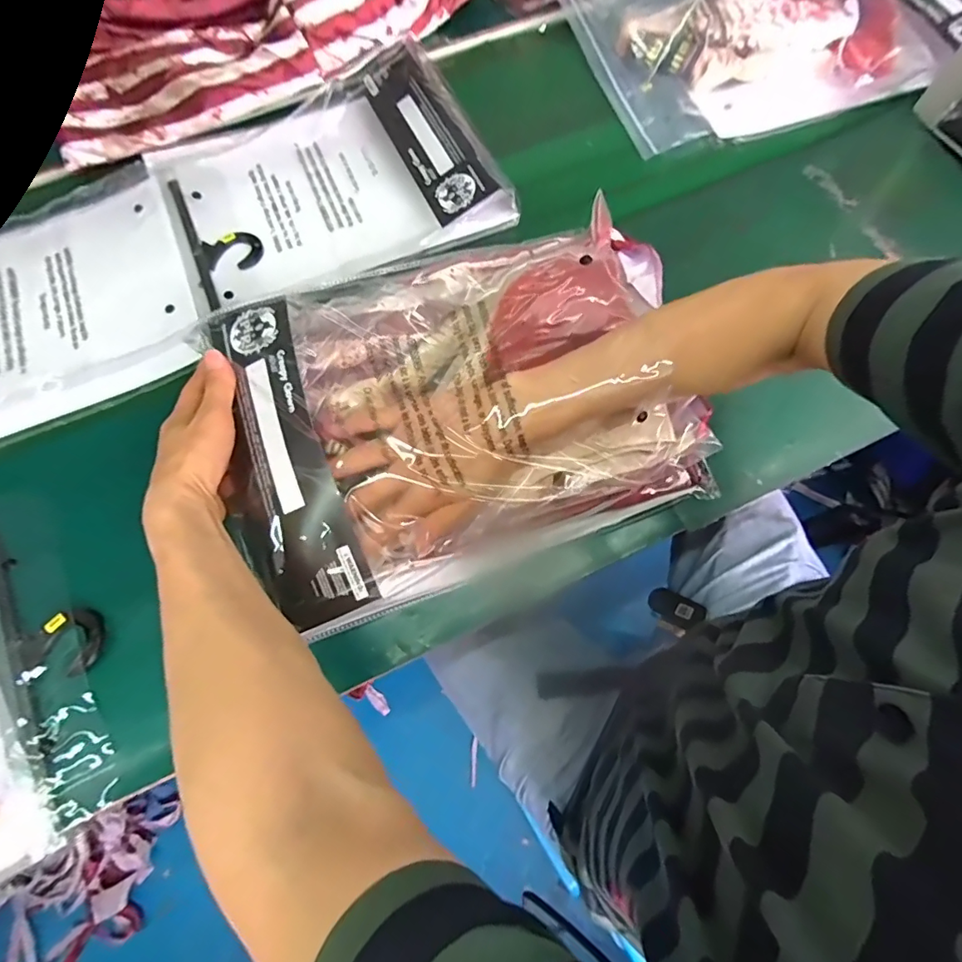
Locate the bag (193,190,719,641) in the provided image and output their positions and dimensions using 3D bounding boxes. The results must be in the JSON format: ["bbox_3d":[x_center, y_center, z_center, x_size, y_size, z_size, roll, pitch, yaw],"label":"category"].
[{"bbox_3d":[-0.019,-0.070,0.417,0.407,0.108,0.283,-20,70,-6],"label":"bag"}]

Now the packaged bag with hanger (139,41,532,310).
[{"bbox_3d":[-0.189,-0.371,0.569,0.361,0.043,0.310,-26,71,-9],"label":"packaged bag with hanger"}]

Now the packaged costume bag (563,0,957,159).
[{"bbox_3d":[0.364,-0.617,0.635,0.419,0.060,0.310,-17,70,-7],"label":"packaged costume bag"}]

